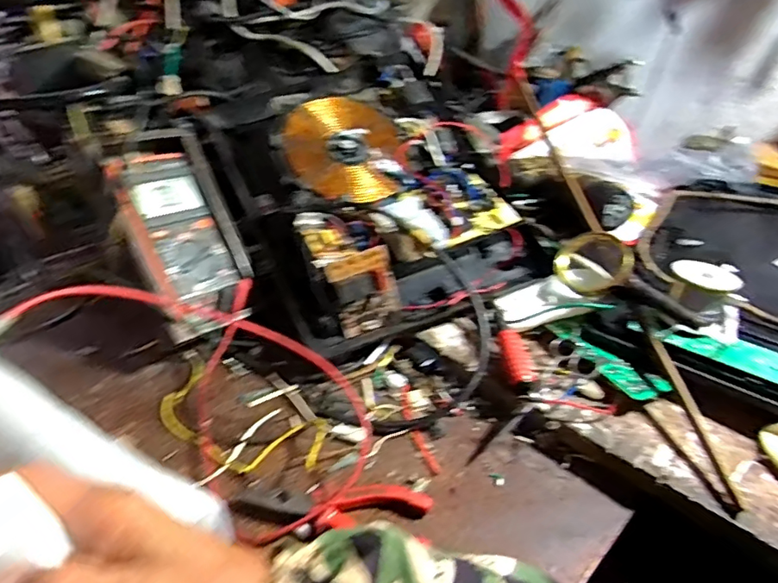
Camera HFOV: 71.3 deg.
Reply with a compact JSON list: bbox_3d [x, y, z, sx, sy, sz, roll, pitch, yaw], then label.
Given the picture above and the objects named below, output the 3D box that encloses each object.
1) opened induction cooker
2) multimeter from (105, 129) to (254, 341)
[{"bbox_3d":[-0.015,-0.114,0.592,0.292,0.075,0.322,-23,66,-19],"label":"opened induction cooker"},{"bbox_3d":[-0.191,-0.059,0.519,0.101,0.193,0.034,-24,1,-41],"label":"multimeter"}]

